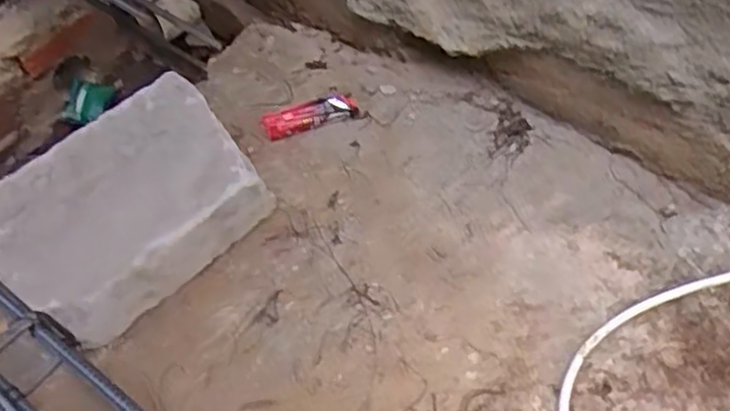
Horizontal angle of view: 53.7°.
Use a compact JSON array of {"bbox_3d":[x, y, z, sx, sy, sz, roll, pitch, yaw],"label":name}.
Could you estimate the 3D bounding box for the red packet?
[{"bbox_3d":[-0.067,-0.110,0.887,0.115,0.024,0.034,-16,53,-7],"label":"red packet"}]

